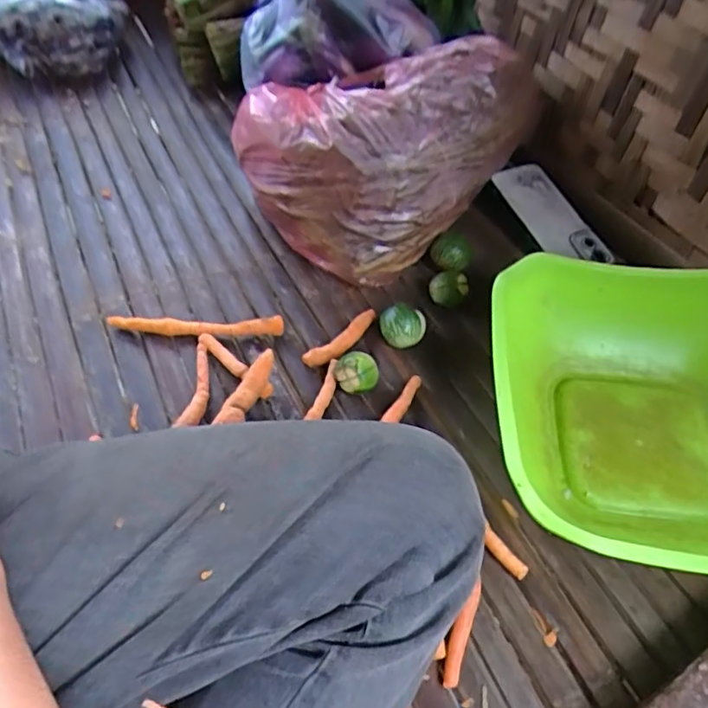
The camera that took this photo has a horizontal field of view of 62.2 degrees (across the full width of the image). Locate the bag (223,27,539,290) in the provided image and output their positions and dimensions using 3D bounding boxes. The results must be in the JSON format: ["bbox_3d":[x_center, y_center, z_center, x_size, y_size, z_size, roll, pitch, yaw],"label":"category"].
[{"bbox_3d":[0.038,-0.225,0.659,0.282,0.183,0.210,-22,53,-20],"label":"bag"}]

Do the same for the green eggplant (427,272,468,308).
[{"bbox_3d":[0.101,-0.072,0.636,0.041,0.034,0.036,5,48,2],"label":"green eggplant"}]

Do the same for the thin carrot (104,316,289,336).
[{"bbox_3d":[-0.161,-0.027,0.594,0.178,0.021,0.019,1,48,-1],"label":"thin carrot"}]

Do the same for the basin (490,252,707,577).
[{"bbox_3d":[0.256,0.052,0.486,0.283,0.092,0.275,6,49,3],"label":"basin"}]

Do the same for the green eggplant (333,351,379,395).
[{"bbox_3d":[0.003,0.018,0.552,0.040,0.038,0.035,6,49,3],"label":"green eggplant"}]

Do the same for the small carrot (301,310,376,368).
[{"bbox_3d":[-0.010,-0.016,0.597,0.086,0.019,0.030,-35,58,-28],"label":"small carrot"}]

